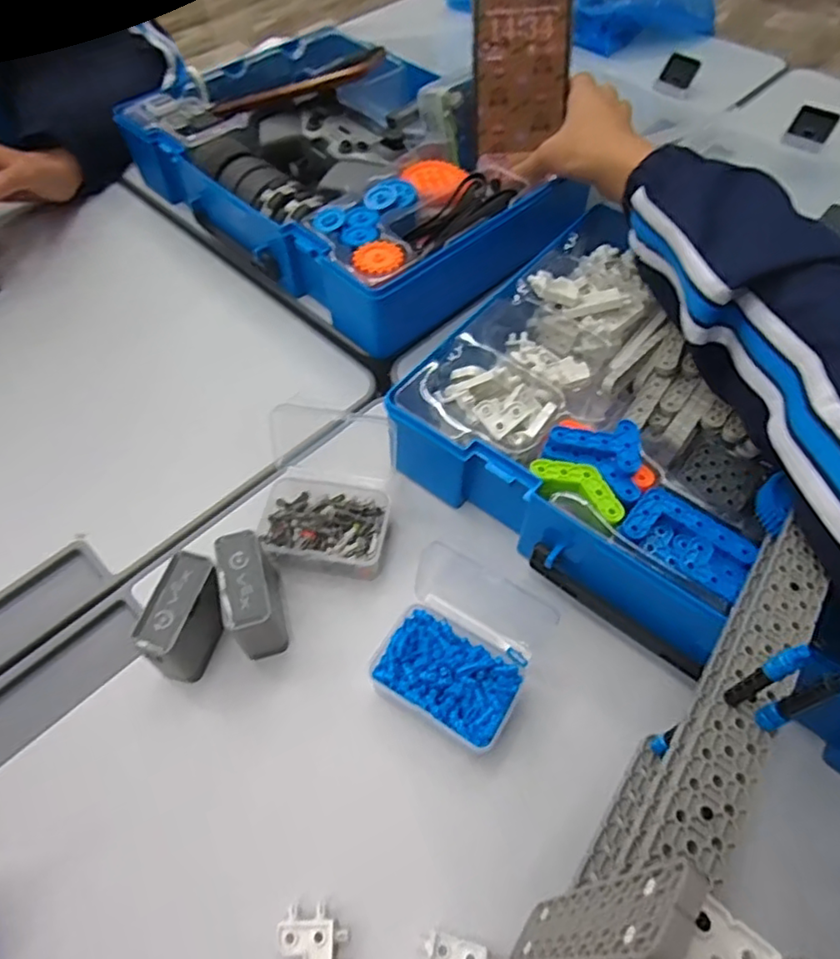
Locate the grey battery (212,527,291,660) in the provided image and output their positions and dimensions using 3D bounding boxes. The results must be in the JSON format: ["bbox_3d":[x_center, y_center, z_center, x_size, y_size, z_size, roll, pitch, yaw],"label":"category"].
[{"bbox_3d":[-0.092,0.066,0.343,0.029,0.051,0.057,-21,60,-12],"label":"grey battery"}]

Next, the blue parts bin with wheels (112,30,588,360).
[{"bbox_3d":[-0.063,-0.280,0.557,0.260,0.079,0.375,-37,64,-20],"label":"blue parts bin with wheels"}]

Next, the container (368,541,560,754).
[{"bbox_3d":[0.023,0.087,0.339,0.079,0.026,0.095,27,62,17],"label":"container"}]

